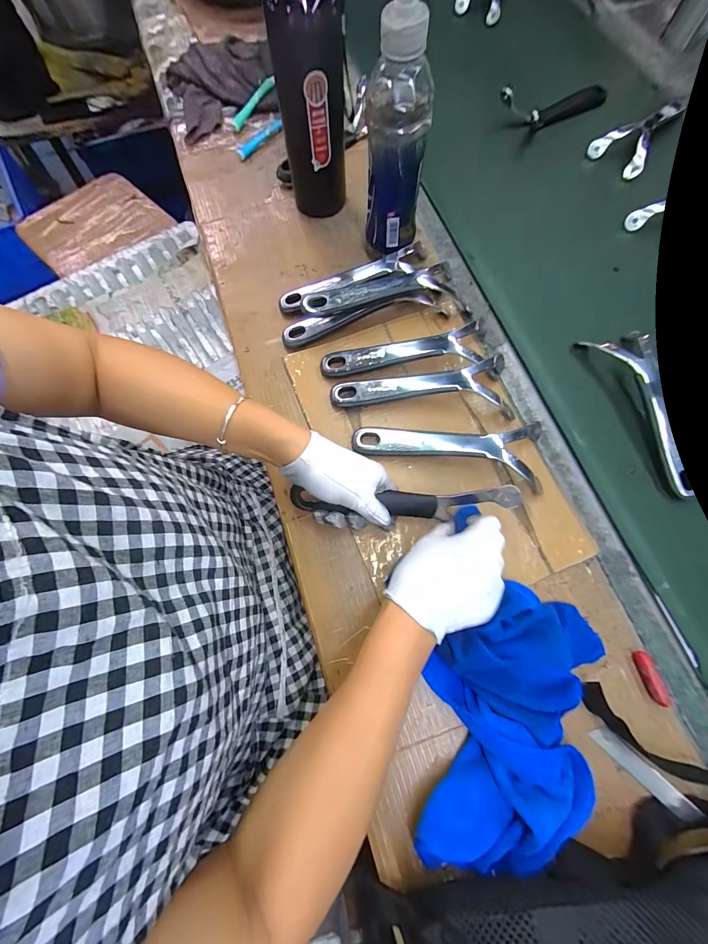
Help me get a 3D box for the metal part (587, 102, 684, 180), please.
[{"bbox_3d":[0.464,-0.564,0.554,0.089,0.027,0.181,34,76,10],"label":"metal part"}]

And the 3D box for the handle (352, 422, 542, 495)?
[{"bbox_3d":[0.110,-0.031,0.389,0.218,0.033,0.071,7,73,2],"label":"handle"}]

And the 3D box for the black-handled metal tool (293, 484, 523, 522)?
[{"bbox_3d":[0.052,0.033,0.351,0.228,0.043,0.027,-1,73,-3],"label":"black-handled metal tool"}]

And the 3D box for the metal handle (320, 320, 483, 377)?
[{"bbox_3d":[0.065,-0.148,0.422,0.210,0.032,0.058,-9,73,-3],"label":"metal handle"}]

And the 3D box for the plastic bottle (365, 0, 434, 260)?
[{"bbox_3d":[0.048,-0.352,0.385,0.063,0.220,0.054,-17,74,-5],"label":"plastic bottle"}]

